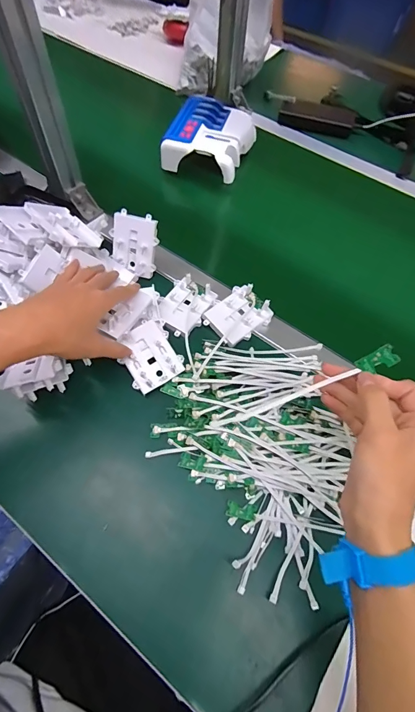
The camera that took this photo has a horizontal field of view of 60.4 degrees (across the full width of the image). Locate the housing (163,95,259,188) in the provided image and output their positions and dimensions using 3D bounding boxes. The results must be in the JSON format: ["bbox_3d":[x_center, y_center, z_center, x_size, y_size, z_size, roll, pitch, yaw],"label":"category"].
[{"bbox_3d":[0.007,-0.399,0.649,0.135,0.043,0.165,18,61,7],"label":"housing"}]

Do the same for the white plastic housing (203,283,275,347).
[{"bbox_3d":[0.042,-0.057,0.493,0.065,0.021,0.081,41,66,18],"label":"white plastic housing"}]

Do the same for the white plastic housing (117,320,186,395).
[{"bbox_3d":[-0.072,0.000,0.444,0.066,0.018,0.076,-30,69,-16],"label":"white plastic housing"}]

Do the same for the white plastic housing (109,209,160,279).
[{"bbox_3d":[-0.106,-0.162,0.517,0.067,0.083,0.015,17,26,4],"label":"white plastic housing"}]

